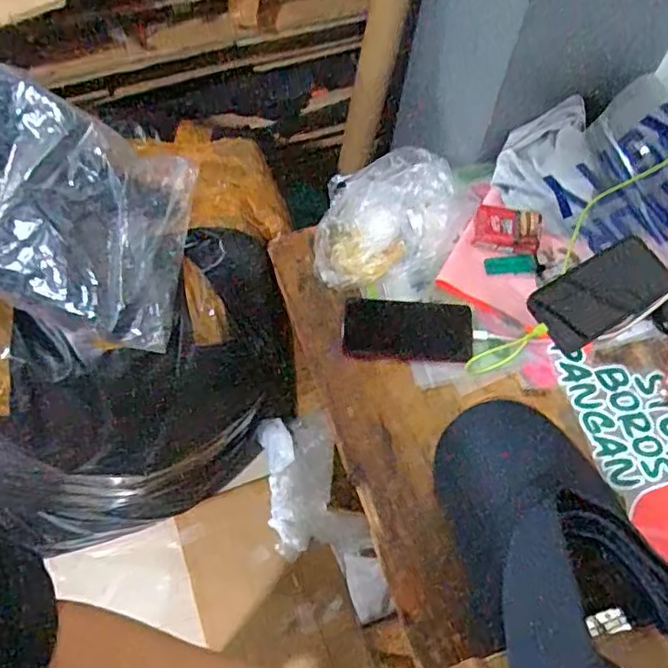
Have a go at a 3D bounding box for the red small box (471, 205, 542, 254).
[{"bbox_3d":[0.218,-0.132,0.769,0.082,0.019,0.051,6,65,2],"label":"red small box"}]

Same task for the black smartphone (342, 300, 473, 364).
[{"bbox_3d":[0.086,-0.004,0.714,0.148,0.004,0.079,2,65,0],"label":"black smartphone"}]

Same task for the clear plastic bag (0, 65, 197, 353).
[{"bbox_3d":[-0.331,-0.163,0.661,0.405,0.136,0.221,25,67,10],"label":"clear plastic bag"}]

